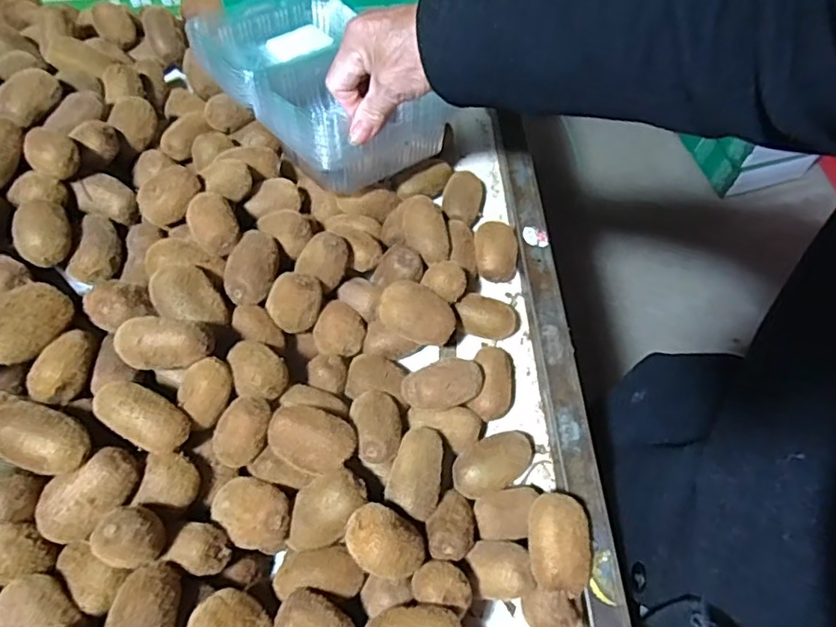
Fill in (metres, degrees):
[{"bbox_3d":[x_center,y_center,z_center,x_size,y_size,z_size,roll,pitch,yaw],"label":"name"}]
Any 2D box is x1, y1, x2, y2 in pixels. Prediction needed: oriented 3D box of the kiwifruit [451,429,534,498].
[{"bbox_3d":[0.063,0.124,0.494,0.075,0.034,0.041,-33,69,-16],"label":"kiwifruit"}]

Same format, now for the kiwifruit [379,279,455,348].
[{"bbox_3d":[0.000,0.002,0.517,0.065,0.040,0.046,23,65,9],"label":"kiwifruit"}]

